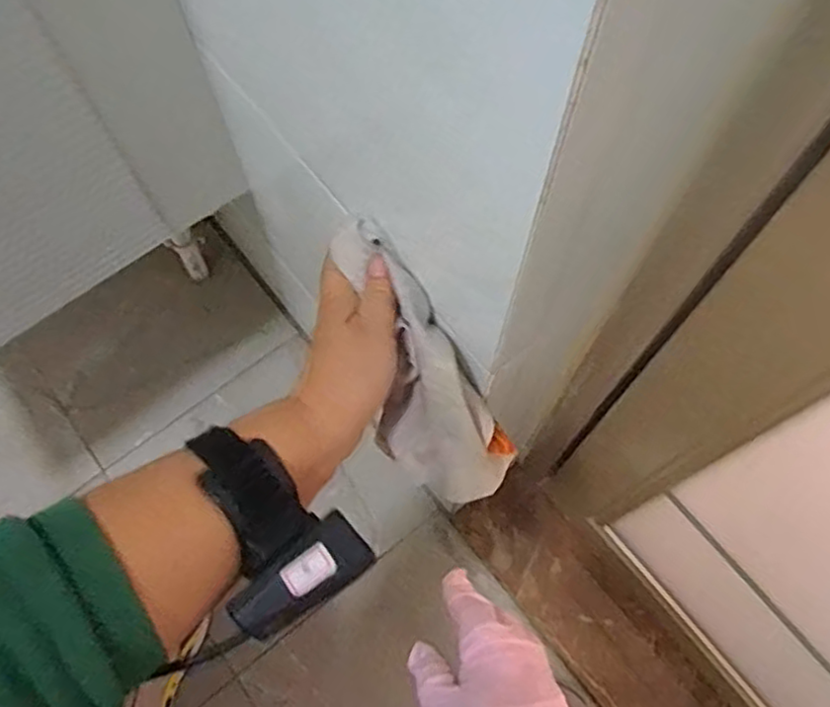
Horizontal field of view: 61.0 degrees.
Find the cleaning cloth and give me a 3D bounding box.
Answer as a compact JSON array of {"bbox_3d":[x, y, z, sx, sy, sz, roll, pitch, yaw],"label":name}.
[{"bbox_3d":[0.003,0.010,0.420,0.067,0.036,0.183,-24,102,-10],"label":"cleaning cloth"}]

